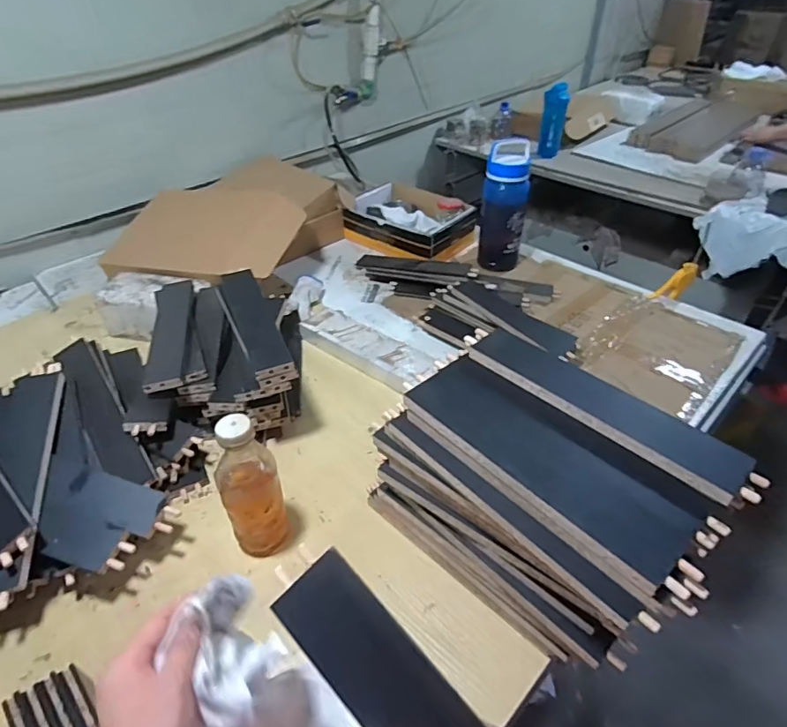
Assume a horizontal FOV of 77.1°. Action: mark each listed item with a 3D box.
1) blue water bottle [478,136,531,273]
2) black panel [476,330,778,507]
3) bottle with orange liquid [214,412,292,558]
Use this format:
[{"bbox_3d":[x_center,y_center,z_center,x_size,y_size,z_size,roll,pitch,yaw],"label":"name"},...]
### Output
[{"bbox_3d":[0.257,-0.361,1.154,0.100,0.272,0.085,3,41,6],"label":"blue water bottle"},{"bbox_3d":[0.209,0.040,0.503,0.059,0.016,0.290,-31,49,-29],"label":"black panel"},{"bbox_3d":[-0.169,0.156,0.592,0.072,0.210,0.063,-16,43,-16],"label":"bottle with orange liquid"}]

